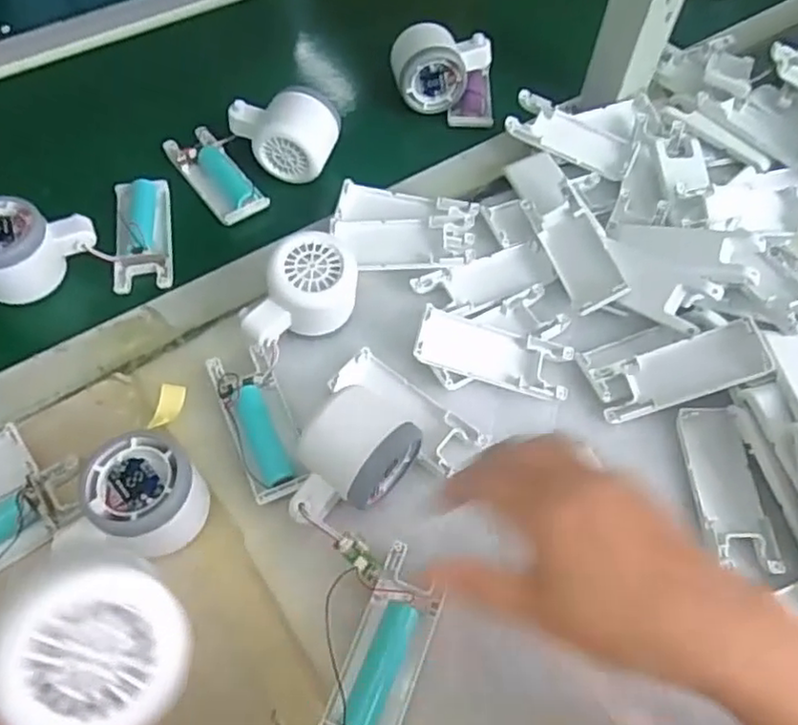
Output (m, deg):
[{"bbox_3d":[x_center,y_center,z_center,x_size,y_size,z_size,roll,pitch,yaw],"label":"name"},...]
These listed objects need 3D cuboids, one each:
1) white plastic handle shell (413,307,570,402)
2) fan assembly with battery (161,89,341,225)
[{"bbox_3d":[0.063,-0.007,0.453,0.103,0.016,0.041,17,57,-5],"label":"white plastic handle shell"},{"bbox_3d":[-0.113,-0.178,0.544,0.124,0.052,0.092,-28,64,-17],"label":"fan assembly with battery"}]

